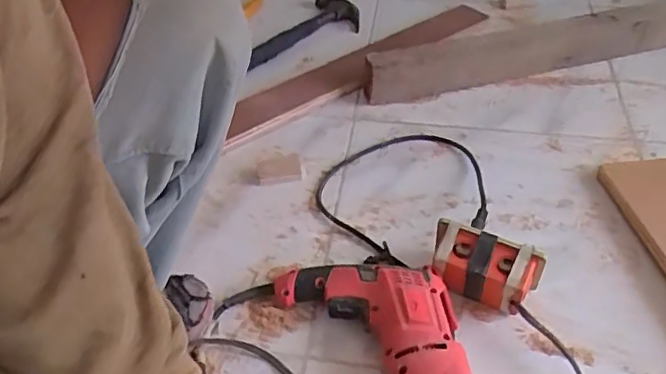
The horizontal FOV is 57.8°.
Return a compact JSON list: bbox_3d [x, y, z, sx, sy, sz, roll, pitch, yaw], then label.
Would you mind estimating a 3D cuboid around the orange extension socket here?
[{"bbox_3d":[0.166,0.094,0.668,0.115,0.079,0.058,18,47,20],"label":"orange extension socket"}]

